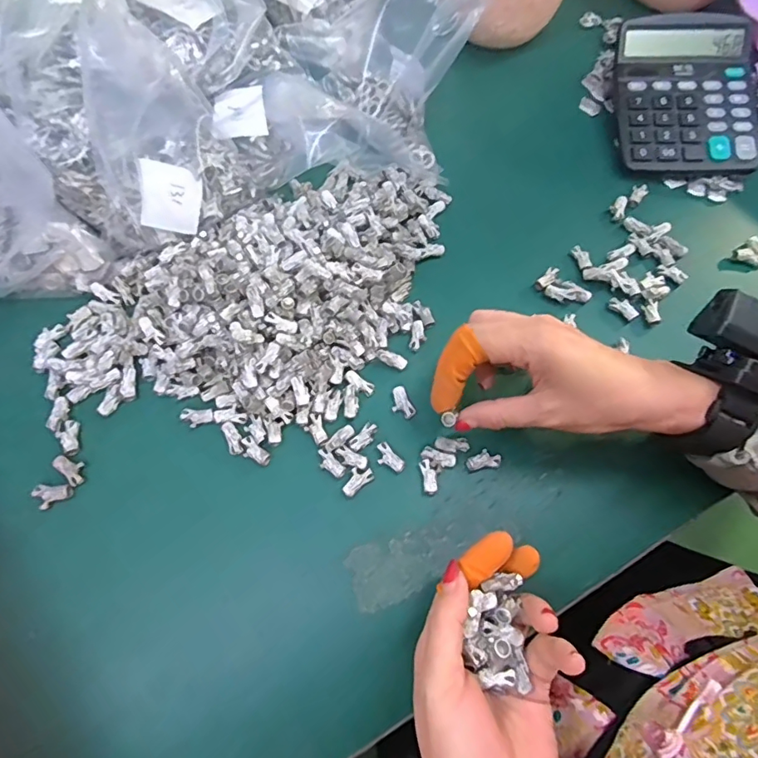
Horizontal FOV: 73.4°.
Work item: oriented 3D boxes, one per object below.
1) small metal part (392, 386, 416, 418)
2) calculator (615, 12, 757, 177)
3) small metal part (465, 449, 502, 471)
[{"bbox_3d":[0.016,0.017,0.356,0.014,0.004,0.023,-25,71,-12],"label":"small metal part"},{"bbox_3d":[0.280,-0.254,0.459,0.126,0.048,0.150,2,68,-1],"label":"calculator"},{"bbox_3d":[0.071,0.054,0.342,0.024,0.007,0.012,-7,68,-5],"label":"small metal part"}]

